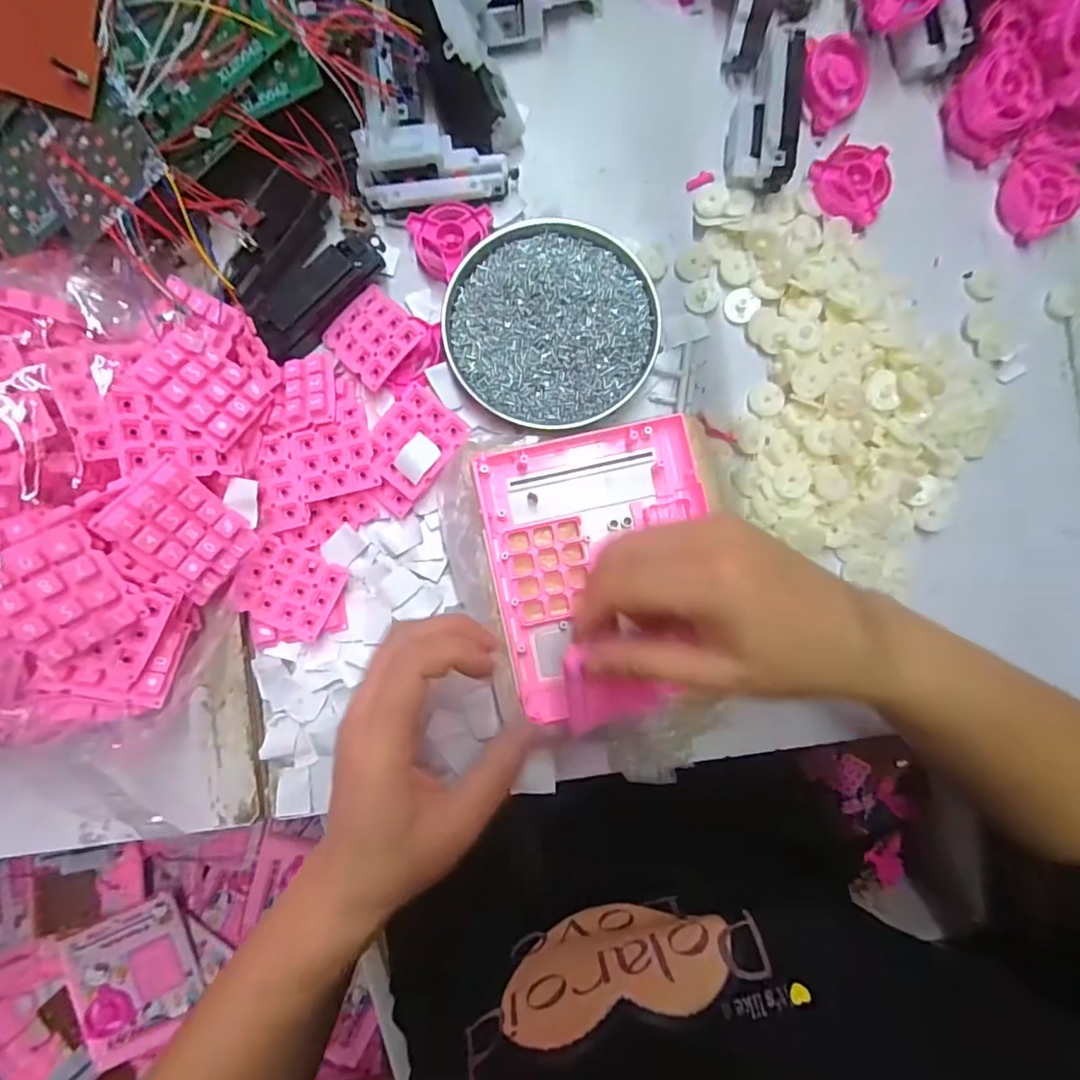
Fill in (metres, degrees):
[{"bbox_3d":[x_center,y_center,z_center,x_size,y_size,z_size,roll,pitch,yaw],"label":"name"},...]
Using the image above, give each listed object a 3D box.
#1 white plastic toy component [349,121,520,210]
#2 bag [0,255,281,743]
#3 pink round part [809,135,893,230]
[{"bbox_3d":[-0.067,-0.241,0.357,0.097,0.028,0.042,-8,88,-2],"label":"white plastic toy component"},{"bbox_3d":[-0.269,-0.025,0.293,0.201,0.084,0.245,1,88,-1],"label":"bag"},{"bbox_3d":[0.210,-0.244,0.376,0.051,0.021,0.053,0,88,-1],"label":"pink round part"}]

